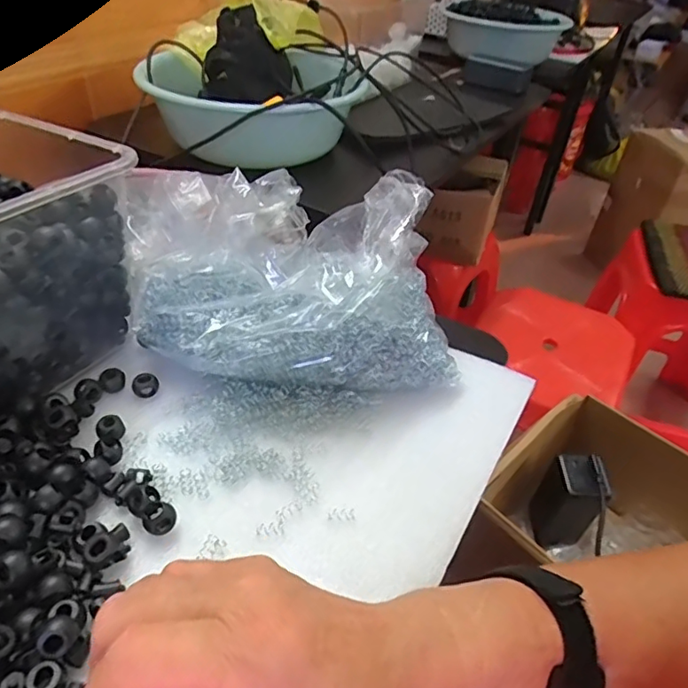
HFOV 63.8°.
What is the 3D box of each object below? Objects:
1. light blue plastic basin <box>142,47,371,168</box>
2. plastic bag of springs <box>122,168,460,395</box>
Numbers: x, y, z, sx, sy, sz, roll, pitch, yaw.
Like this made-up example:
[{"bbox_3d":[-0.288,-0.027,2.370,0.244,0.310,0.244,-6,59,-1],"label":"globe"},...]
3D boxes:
[{"bbox_3d":[-0.125,-0.336,0.761,0.296,0.105,0.284,3,40,-3],"label":"light blue plastic basin"},{"bbox_3d":[-0.041,-0.046,0.386,0.216,0.063,0.165,-6,82,-2],"label":"plastic bag of springs"}]

